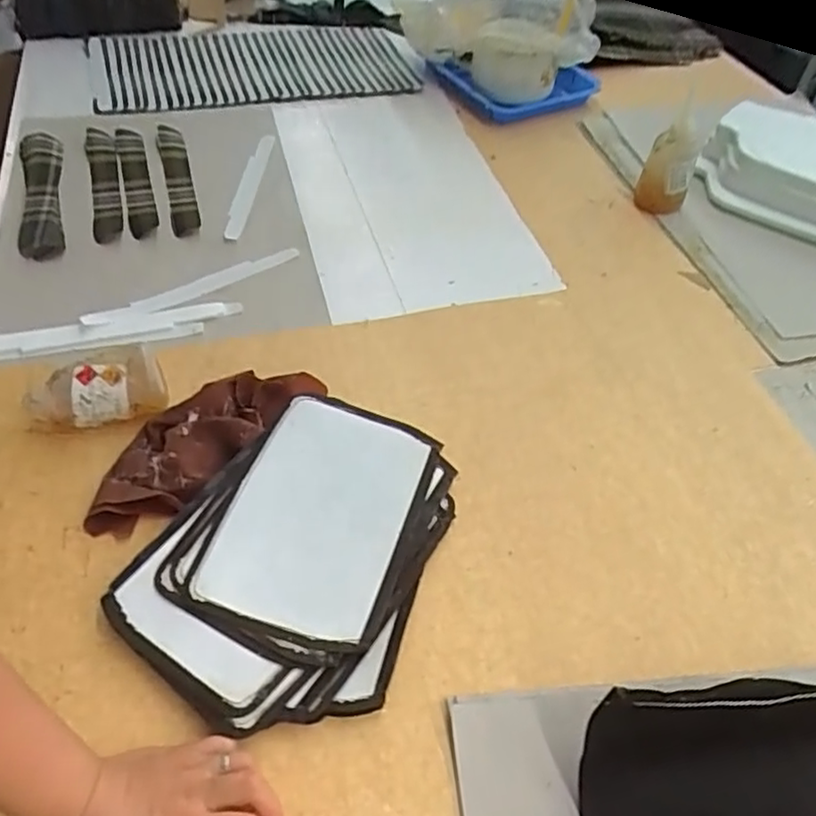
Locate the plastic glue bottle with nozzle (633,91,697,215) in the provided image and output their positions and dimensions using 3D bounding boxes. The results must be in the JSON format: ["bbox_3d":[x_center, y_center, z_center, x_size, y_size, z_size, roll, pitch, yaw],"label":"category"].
[{"bbox_3d":[0.337,-0.316,0.842,0.061,0.118,0.066,22,52,15],"label":"plastic glue bottle with nozzle"}]

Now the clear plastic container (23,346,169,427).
[{"bbox_3d":[-0.287,-0.016,0.614,0.118,0.054,0.050,-9,51,-11],"label":"clear plastic container"}]

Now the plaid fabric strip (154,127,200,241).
[{"bbox_3d":[-0.319,-0.316,0.917,0.039,0.034,0.251,-13,52,-13],"label":"plaid fabric strip"}]

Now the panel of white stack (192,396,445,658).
[{"bbox_3d":[-0.071,0.085,0.563,0.150,0.012,0.217,15,51,9],"label":"panel of white stack"}]

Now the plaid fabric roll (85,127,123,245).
[{"bbox_3d":[-0.405,-0.303,0.878,0.040,0.021,0.243,-13,52,-14],"label":"plaid fabric roll"}]

